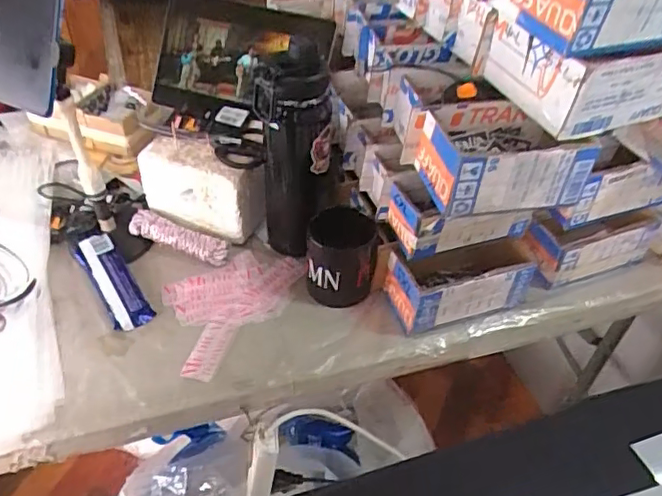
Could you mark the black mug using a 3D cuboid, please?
[{"bbox_3d":[0.011,0.009,0.691,0.081,0.092,0.084,2,44,-2],"label":"black mug"}]

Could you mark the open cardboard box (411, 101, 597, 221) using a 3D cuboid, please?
[{"bbox_3d":[0.170,-0.092,0.588,0.157,0.068,0.097,-8,45,-12],"label":"open cardboard box"}]

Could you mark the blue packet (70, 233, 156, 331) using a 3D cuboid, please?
[{"bbox_3d":[-0.267,0.033,0.697,0.044,0.023,0.155,-25,50,-27],"label":"blue packet"}]

